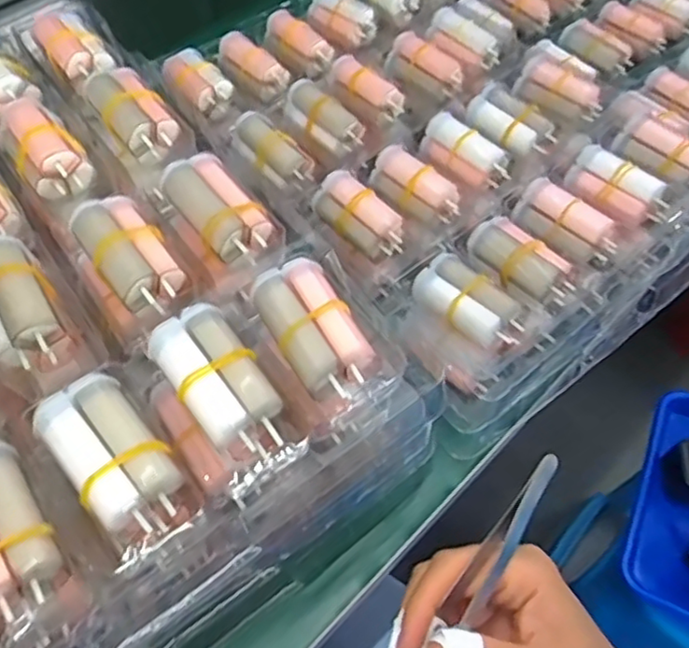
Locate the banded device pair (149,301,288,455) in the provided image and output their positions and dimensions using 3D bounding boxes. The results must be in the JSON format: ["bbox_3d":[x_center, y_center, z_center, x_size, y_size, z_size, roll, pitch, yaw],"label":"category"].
[{"bbox_3d":[-0.055,0.023,0.272,0.035,0.016,0.068,-33,61,-20],"label":"banded device pair"}]

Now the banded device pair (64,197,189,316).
[{"bbox_3d":[-0.109,-0.037,0.312,0.034,0.016,0.065,-32,61,-19],"label":"banded device pair"}]

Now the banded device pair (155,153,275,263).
[{"bbox_3d":[-0.067,-0.063,0.330,0.034,0.016,0.066,-32,61,-19],"label":"banded device pair"}]

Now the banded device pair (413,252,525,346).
[{"bbox_3d":[0.075,-0.015,0.377,0.030,0.019,0.068,-36,62,-21],"label":"banded device pair"}]

